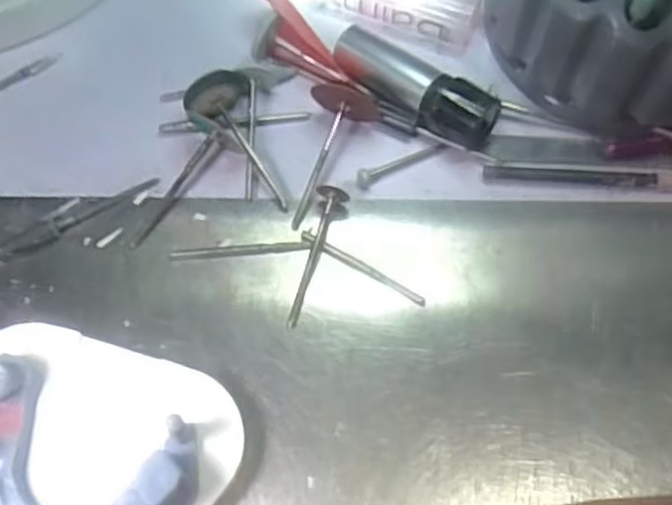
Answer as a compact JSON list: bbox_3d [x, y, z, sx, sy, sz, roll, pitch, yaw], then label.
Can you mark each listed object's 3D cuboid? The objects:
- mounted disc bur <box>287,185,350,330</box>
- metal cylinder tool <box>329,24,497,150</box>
[{"bbox_3d":[-0.006,0.001,0.218,0.010,0.007,0.046,13,65,6],"label":"mounted disc bur"},{"bbox_3d":[0.025,-0.054,0.238,0.061,0.020,0.015,35,70,15],"label":"metal cylinder tool"}]

